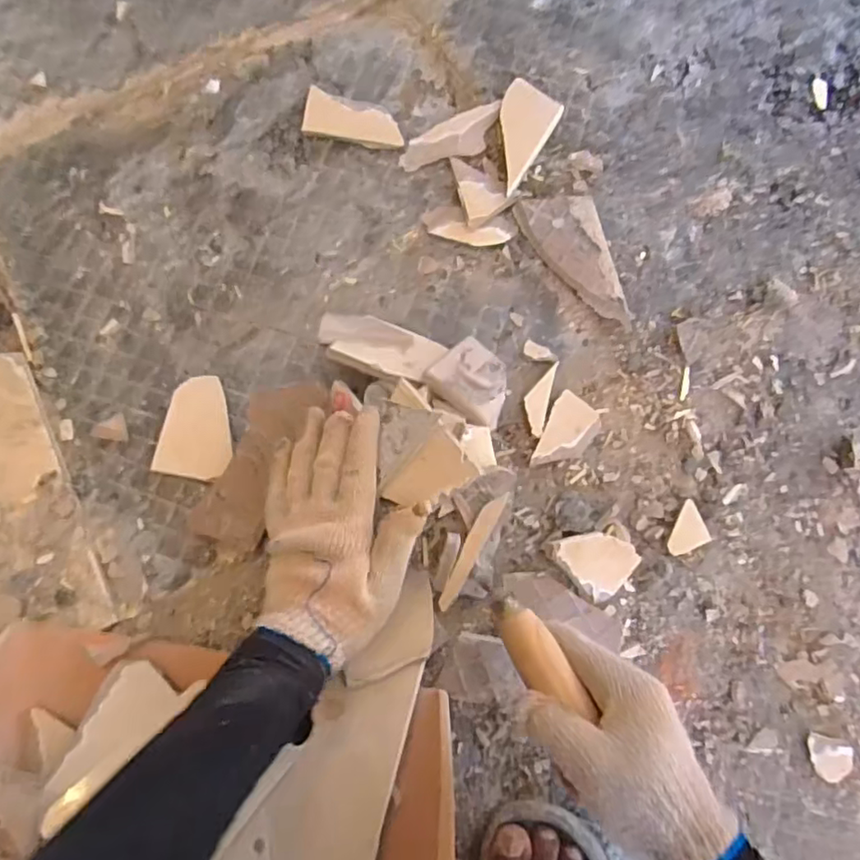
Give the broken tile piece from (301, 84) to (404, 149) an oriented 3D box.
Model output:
[{"bbox_3d":[-0.076,-0.312,0.618,0.098,0.009,0.049,10,78,2],"label":"broken tile piece"}]

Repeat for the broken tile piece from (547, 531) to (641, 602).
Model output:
[{"bbox_3d":[0.144,0.109,0.526,0.055,0.009,0.065,-39,96,-3],"label":"broken tile piece"}]

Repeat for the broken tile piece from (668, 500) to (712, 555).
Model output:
[{"bbox_3d":[0.230,0.090,0.539,0.031,0.008,0.049,24,79,5],"label":"broken tile piece"}]

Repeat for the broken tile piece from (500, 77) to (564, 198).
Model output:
[{"bbox_3d":[0.085,-0.296,0.619,0.058,0.018,0.123,29,79,6],"label":"broken tile piece"}]

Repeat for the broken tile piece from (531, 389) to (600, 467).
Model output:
[{"bbox_3d":[0.123,0.005,0.556,0.043,0.009,0.071,32,80,6],"label":"broken tile piece"}]

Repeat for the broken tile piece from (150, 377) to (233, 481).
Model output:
[{"bbox_3d":[-0.204,-0.003,0.543,0.062,0.013,0.089,8,80,-4],"label":"broken tile piece"}]

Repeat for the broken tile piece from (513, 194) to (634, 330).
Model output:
[{"bbox_3d":[0.138,-0.163,0.590,0.079,0.016,0.138,-13,78,-3],"label":"broken tile piece"}]

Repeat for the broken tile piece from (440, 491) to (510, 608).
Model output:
[{"bbox_3d":[0.031,0.090,0.460,0.014,0.016,0.097,28,92,6],"label":"broken tile piece"}]

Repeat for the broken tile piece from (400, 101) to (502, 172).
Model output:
[{"bbox_3d":[0.021,-0.297,0.617,0.114,0.016,0.047,-21,79,-4],"label":"broken tile piece"}]

